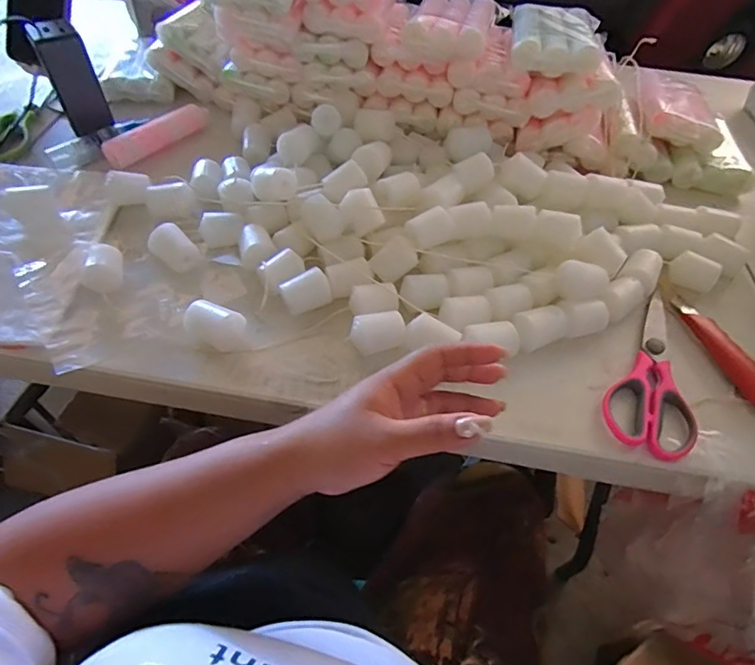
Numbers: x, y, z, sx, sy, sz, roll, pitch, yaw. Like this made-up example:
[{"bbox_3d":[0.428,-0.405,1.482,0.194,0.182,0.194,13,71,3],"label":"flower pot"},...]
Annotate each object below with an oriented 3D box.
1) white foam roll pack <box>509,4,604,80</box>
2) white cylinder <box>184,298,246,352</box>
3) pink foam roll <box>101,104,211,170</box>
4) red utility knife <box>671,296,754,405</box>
[{"bbox_3d":[0.219,-0.365,0.600,0.105,0.030,0.138,9,54,5],"label":"white foam roll pack"},{"bbox_3d":[-0.151,-0.008,0.456,0.048,0.032,0.032,20,56,12],"label":"white cylinder"},{"bbox_3d":[-0.280,-0.261,0.640,0.026,0.037,0.152,35,60,22],"label":"pink foam roll"},{"bbox_3d":[0.340,0.016,0.478,0.032,0.019,0.146,-15,56,-12],"label":"red utility knife"}]

